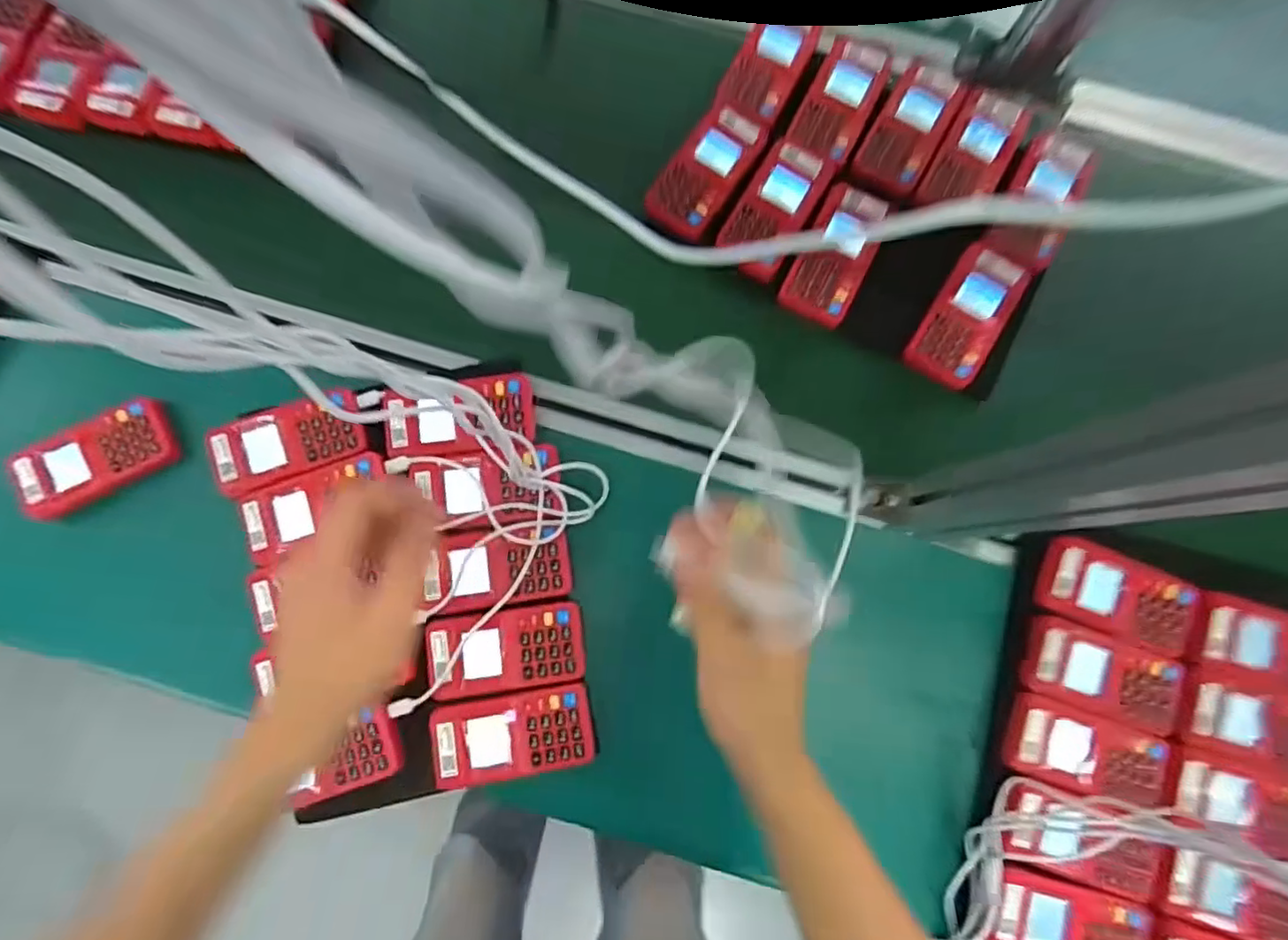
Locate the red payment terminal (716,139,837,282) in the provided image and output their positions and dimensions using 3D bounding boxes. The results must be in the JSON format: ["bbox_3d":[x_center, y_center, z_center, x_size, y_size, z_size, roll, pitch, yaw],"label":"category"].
[{"bbox_3d":[0.119,-0.233,0.552,0.061,0.019,0.122,32,84,5],"label":"red payment terminal"}]

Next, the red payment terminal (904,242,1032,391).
[{"bbox_3d":[0.281,-0.134,0.534,0.061,0.021,0.124,30,83,5],"label":"red payment terminal"}]

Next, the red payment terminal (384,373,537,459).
[{"bbox_3d":[-0.154,-0.045,0.522,0.123,0.029,0.055,-11,82,-1],"label":"red payment terminal"}]

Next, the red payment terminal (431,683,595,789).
[{"bbox_3d":[-0.103,0.210,0.489,0.120,0.017,0.062,-9,82,0],"label":"red payment terminal"}]

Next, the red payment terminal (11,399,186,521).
[{"bbox_3d":[-0.467,-0.010,0.529,0.120,0.029,0.061,-30,82,-3],"label":"red payment terminal"}]

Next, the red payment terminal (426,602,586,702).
[{"bbox_3d":[-0.112,0.146,0.501,0.122,0.018,0.063,-8,82,0],"label":"red payment terminal"}]

